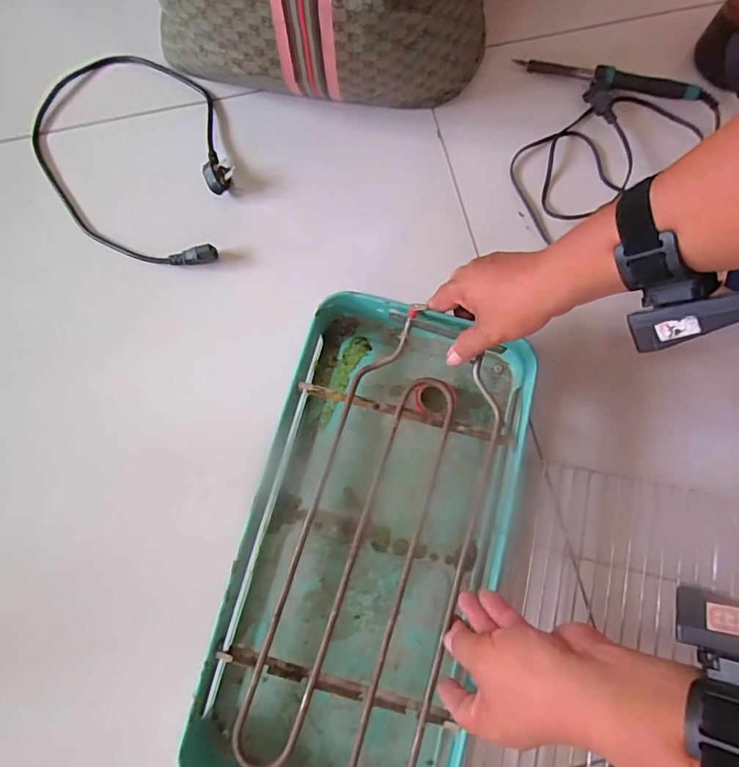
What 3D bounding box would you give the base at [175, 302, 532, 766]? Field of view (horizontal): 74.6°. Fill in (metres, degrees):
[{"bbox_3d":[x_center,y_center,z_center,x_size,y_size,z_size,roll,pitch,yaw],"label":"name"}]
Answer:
[{"bbox_3d":[0.005,0.139,0.449,0.220,0.066,0.423,14,77,3],"label":"base"}]

